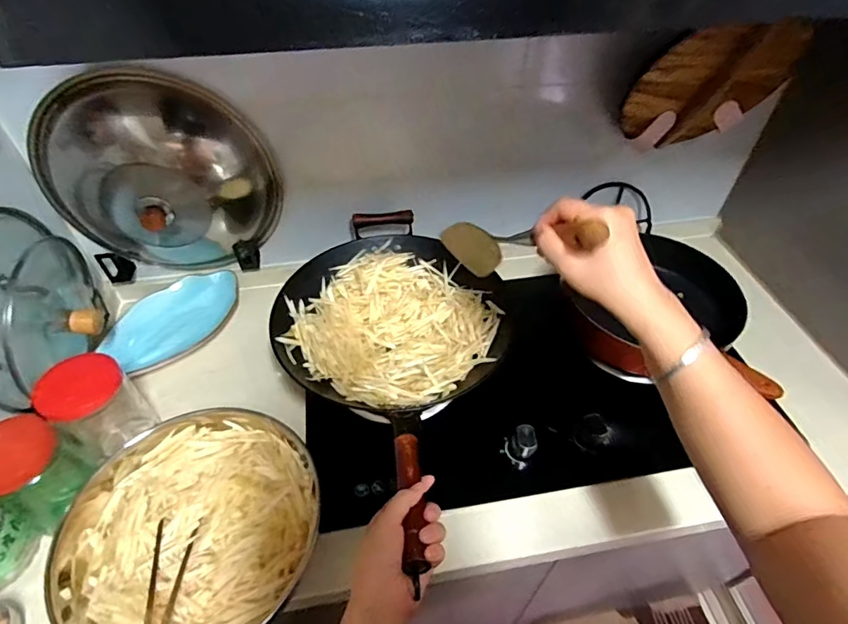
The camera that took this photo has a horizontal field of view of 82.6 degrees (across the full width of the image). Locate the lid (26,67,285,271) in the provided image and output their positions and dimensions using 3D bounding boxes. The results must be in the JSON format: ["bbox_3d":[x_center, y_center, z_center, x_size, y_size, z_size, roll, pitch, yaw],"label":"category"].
[{"bbox_3d":[-0.418,-0.195,0.780,0.346,0.359,0.122,-29,42,9],"label":"lid"}]

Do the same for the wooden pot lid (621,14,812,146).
[{"bbox_3d":[0.462,-0.360,0.774,0.255,0.228,0.019,-8,68,-2],"label":"wooden pot lid"}]

